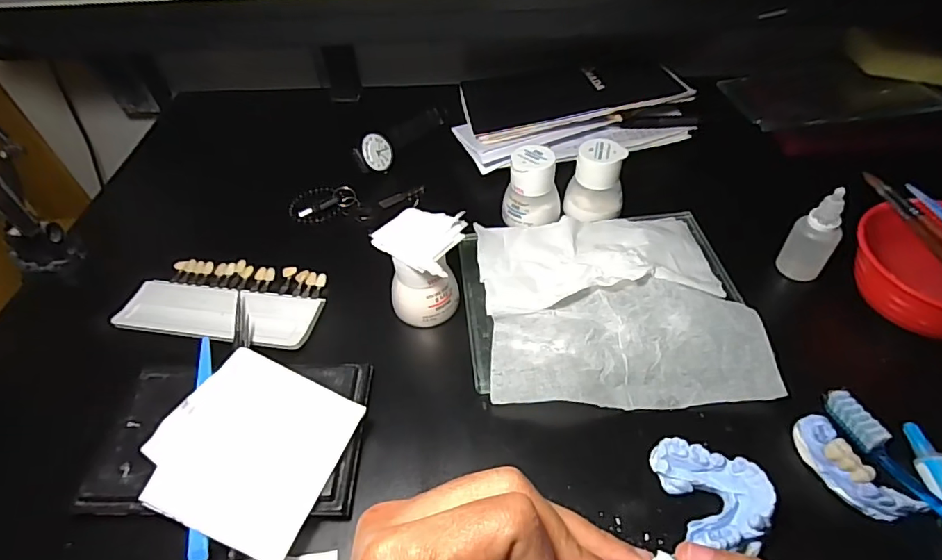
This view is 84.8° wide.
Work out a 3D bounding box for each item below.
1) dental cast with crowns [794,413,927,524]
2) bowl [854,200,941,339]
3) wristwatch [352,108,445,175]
[{"bbox_3d":[0.209,0.104,0.284,0.020,0.022,0.063,-25,52,-18],"label":"dental cast with crowns"},{"bbox_3d":[0.317,-0.006,0.351,0.093,0.049,0.103,-26,52,-19],"label":"bowl"},{"bbox_3d":[-0.071,-0.149,0.526,0.029,0.031,0.123,22,53,21],"label":"wristwatch"}]

